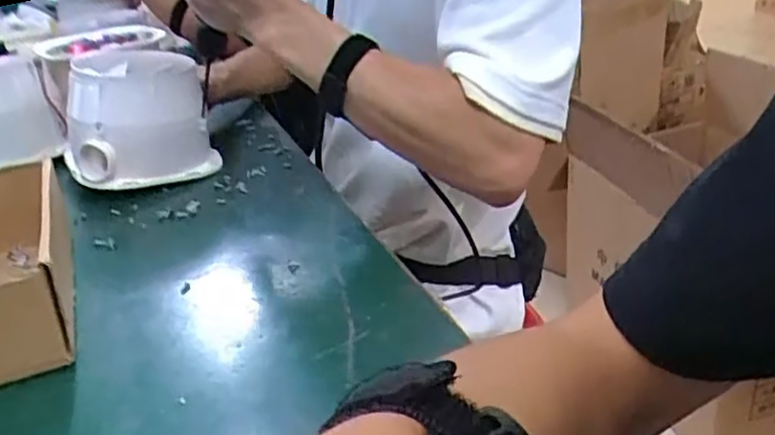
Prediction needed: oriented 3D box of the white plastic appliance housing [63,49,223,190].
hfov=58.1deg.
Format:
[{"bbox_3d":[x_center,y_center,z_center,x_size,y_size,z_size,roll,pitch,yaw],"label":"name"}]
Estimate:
[{"bbox_3d":[-0.240,-0.091,0.666,0.129,0.111,0.117,-16,29,-21],"label":"white plastic appliance housing"}]

